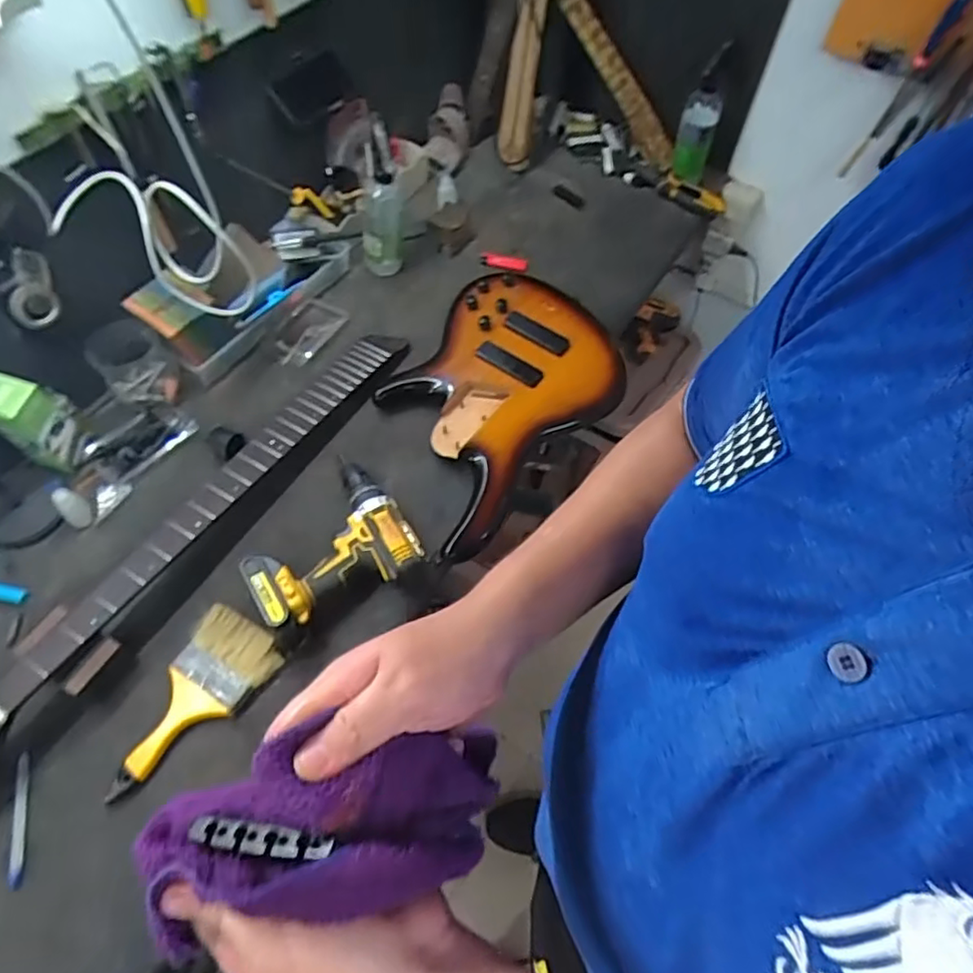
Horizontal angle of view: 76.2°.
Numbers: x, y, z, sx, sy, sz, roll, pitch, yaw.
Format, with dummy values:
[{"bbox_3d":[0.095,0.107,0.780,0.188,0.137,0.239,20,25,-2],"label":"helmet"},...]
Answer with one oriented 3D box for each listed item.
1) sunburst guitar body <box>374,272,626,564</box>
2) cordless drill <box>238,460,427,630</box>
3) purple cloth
[{"bbox_3d":[0.014,-0.142,0.926,0.284,0.049,0.482,31,63,16],"label":"sunburst guitar body"},{"bbox_3d":[-0.202,0.074,0.782,0.204,0.070,0.187,-32,65,-19],"label":"cordless drill"},{"bbox_3d":[-0.088,0.176,0.321,0.188,0.069,0.079,-8,60,-6],"label":"purple cloth"}]

